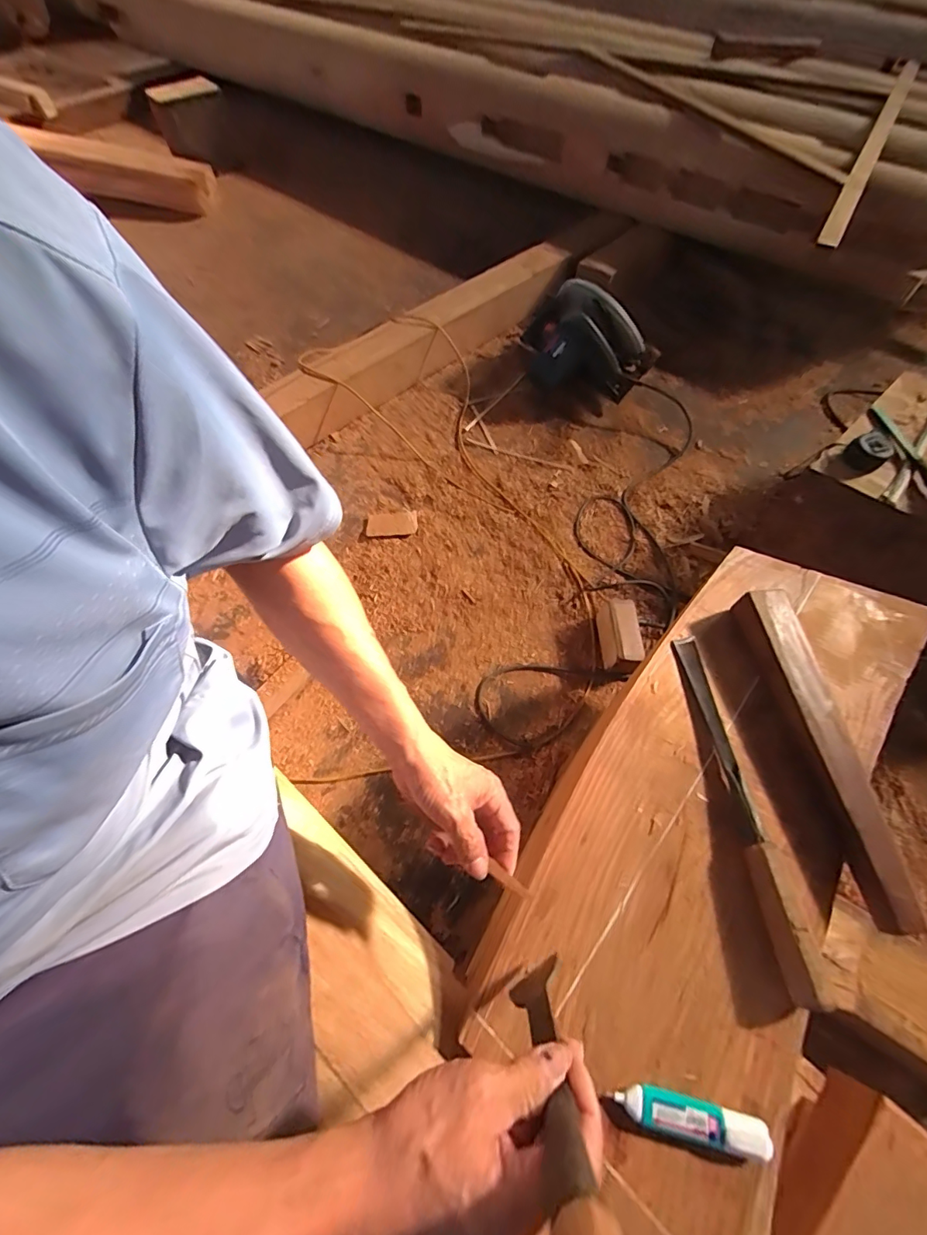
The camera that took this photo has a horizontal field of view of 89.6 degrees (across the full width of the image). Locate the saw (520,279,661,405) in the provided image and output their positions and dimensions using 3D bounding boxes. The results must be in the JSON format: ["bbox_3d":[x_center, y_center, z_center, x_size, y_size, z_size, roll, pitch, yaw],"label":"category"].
[{"bbox_3d":[0.321,-0.730,1.222,0.362,0.234,0.166,24,65,12],"label":"saw"}]

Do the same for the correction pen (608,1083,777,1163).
[{"bbox_3d":[0.177,0.395,0.368,0.116,0.021,0.025,12,63,6],"label":"correction pen"}]

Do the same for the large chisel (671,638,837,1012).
[{"bbox_3d":[0.281,0.172,0.472,0.033,0.039,0.340,-3,62,-1],"label":"large chisel"}]

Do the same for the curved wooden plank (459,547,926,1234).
[{"bbox_3d":[0.268,0.187,0.497,0.269,0.028,0.675,32,67,16],"label":"curved wooden plank"}]

